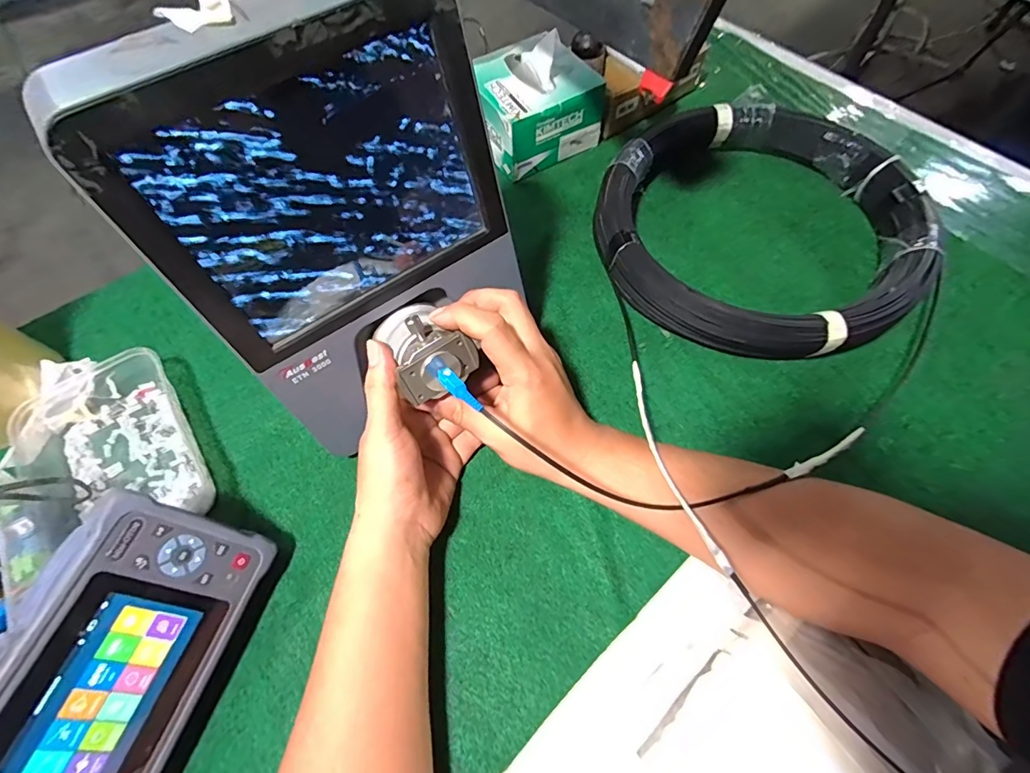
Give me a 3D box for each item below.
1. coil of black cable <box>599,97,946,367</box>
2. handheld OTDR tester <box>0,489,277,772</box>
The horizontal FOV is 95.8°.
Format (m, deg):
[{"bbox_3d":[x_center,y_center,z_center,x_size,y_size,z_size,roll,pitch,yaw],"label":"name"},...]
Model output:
[{"bbox_3d":[0.230,-0.157,0.447,0.283,0.057,0.280,-1,64,2],"label":"coil of black cable"},{"bbox_3d":[-0.243,0.161,0.285,0.048,0.108,0.166,-6,56,42],"label":"handheld OTDR tester"}]

